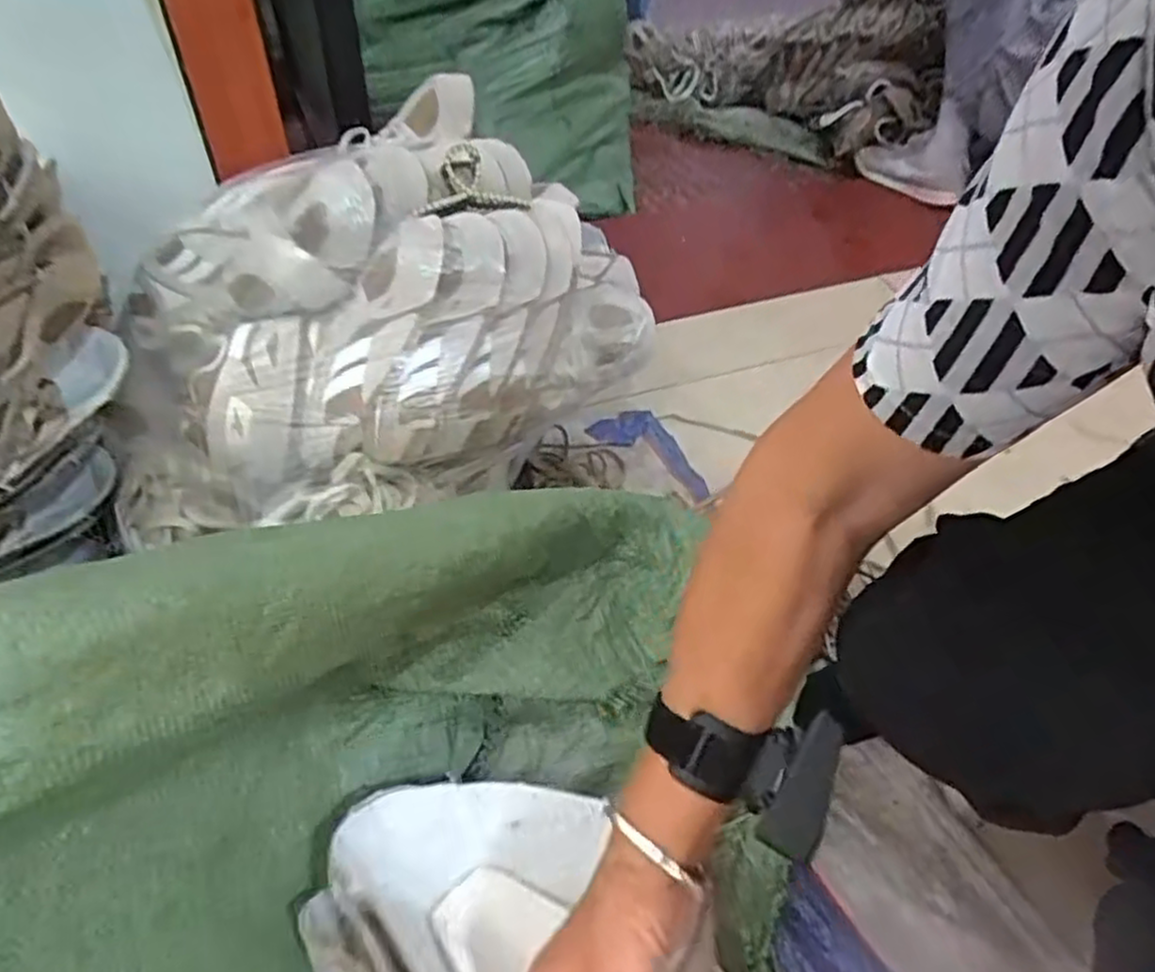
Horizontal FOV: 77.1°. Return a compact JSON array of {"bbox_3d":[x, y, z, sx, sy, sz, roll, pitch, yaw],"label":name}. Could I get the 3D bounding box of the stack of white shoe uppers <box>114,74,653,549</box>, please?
[{"bbox_3d":[-0.148,-0.174,0.671,0.562,0.225,0.291,-31,55,-29],"label":"stack of white shoe uppers"}]

